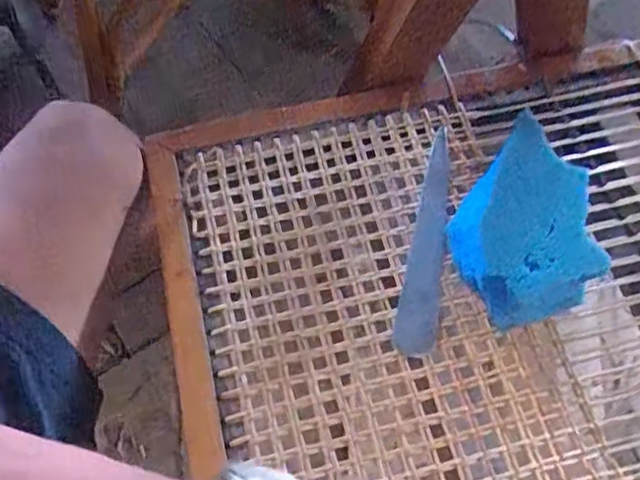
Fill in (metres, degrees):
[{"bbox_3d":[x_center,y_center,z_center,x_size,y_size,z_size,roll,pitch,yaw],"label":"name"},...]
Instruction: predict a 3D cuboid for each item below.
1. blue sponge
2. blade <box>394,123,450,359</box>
[{"bbox_3d":[0.136,-0.013,0.424,0.091,0.070,0.123,-14,62,-9],"label":"blue sponge"},{"bbox_3d":[0.079,-0.002,0.452,0.025,0.004,0.175,11,65,6],"label":"blade"}]

